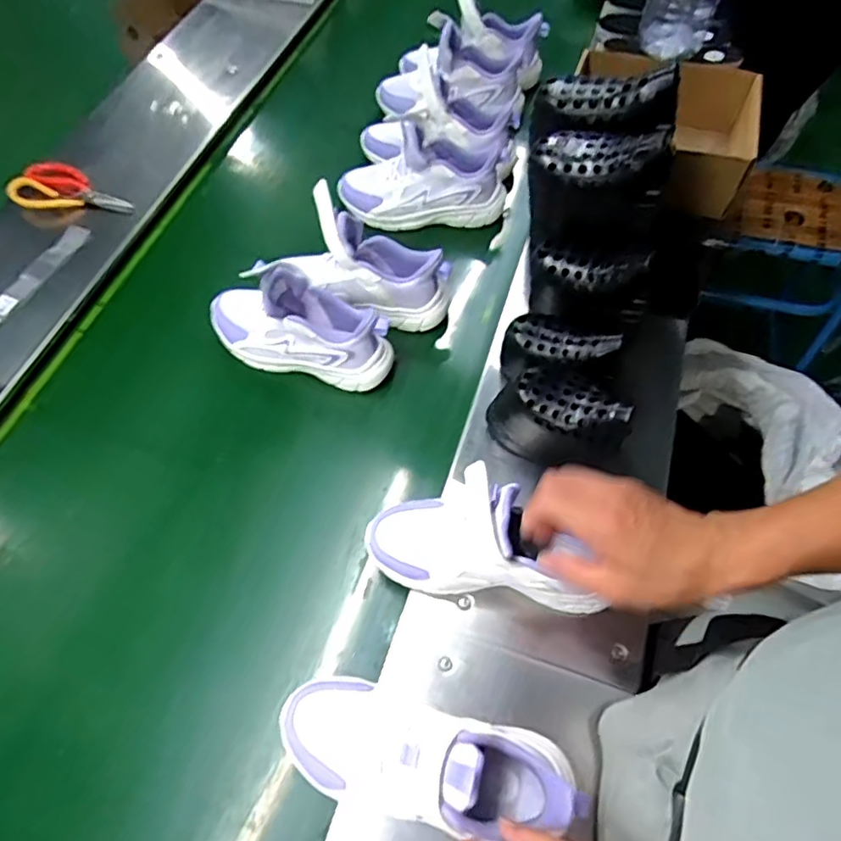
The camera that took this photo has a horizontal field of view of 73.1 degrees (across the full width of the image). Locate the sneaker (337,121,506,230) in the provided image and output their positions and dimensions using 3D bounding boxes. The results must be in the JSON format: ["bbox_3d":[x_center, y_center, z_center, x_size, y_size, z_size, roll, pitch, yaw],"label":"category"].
[{"bbox_3d":[0.002,-0.363,0.845,0.247,0.114,0.083,0,59,2],"label":"sneaker"}]

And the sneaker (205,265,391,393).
[{"bbox_3d":[-0.160,-0.123,0.719,0.246,0.125,0.083,11,60,9],"label":"sneaker"}]

